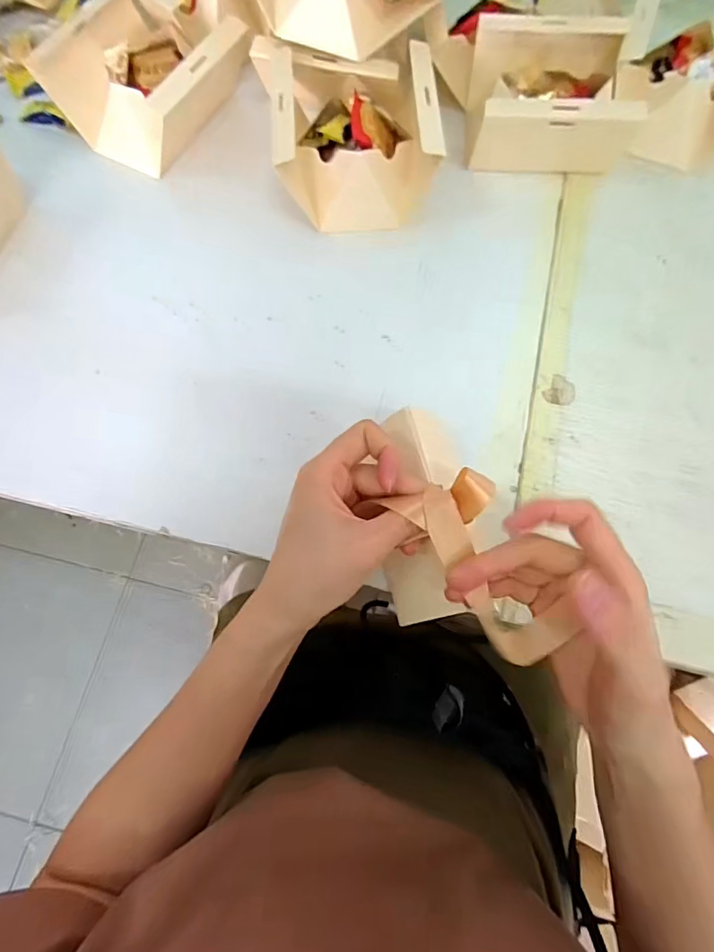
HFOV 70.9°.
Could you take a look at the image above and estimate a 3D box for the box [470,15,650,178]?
[{"bbox_3d":[0.168,-0.330,0.441,0.127,0.063,0.131,3,72,-1],"label":"box"}]

